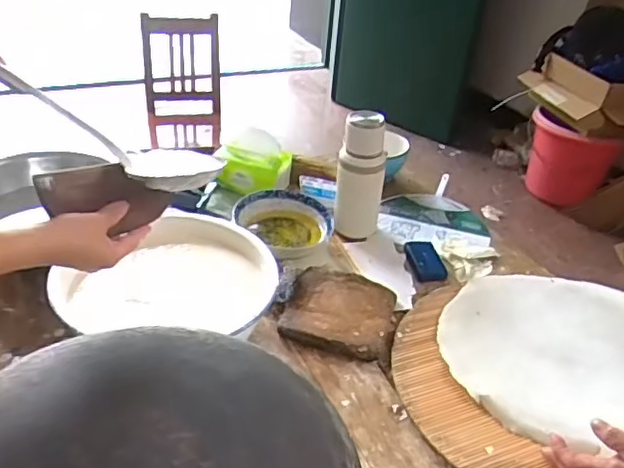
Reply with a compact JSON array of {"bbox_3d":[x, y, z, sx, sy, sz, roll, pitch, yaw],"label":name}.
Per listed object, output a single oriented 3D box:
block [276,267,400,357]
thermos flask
[{"bbox_3d":[0.042,0.110,0.896,0.153,0.023,0.154,14,36,12],"label":"block"},{"bbox_3d":[0.085,-0.107,1.059,0.076,0.204,0.063,-1,35,-10],"label":"thermos flask"}]

